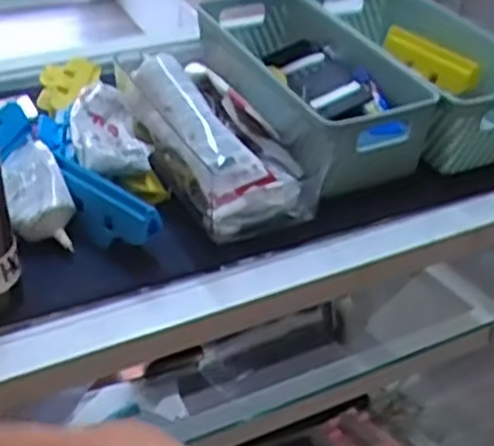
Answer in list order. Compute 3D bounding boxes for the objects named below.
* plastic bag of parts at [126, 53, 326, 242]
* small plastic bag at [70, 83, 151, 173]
[{"bbox_3d":[-0.021,-0.064,0.563,0.089,0.068,0.156,-19,43,-26],"label":"plastic bag of parts"},{"bbox_3d":[-0.102,-0.069,0.560,0.050,0.027,0.087,-8,39,-14],"label":"small plastic bag"}]

